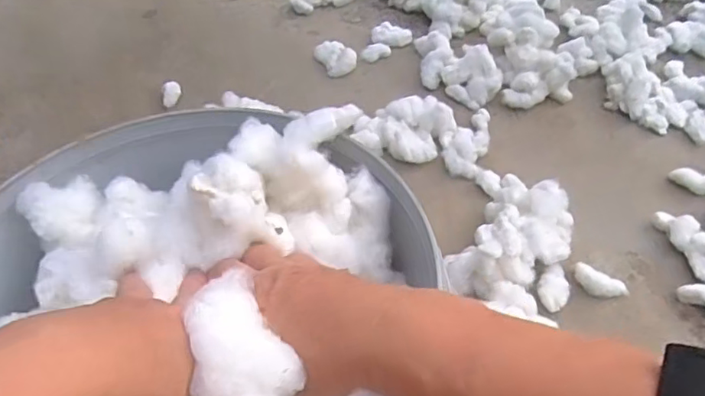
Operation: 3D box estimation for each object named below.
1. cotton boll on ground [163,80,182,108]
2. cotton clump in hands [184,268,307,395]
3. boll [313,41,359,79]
[{"bbox_3d":[-0.333,-0.192,1.065,0.032,0.025,0.052,-7,44,-4],"label":"cotton boll on ground"},{"bbox_3d":[-0.049,0.067,0.264,0.043,0.023,0.070,-10,45,-7],"label":"cotton clump in hands"},{"bbox_3d":[-0.035,-0.282,1.145,0.068,0.038,0.108,-22,47,-18],"label":"boll"}]

